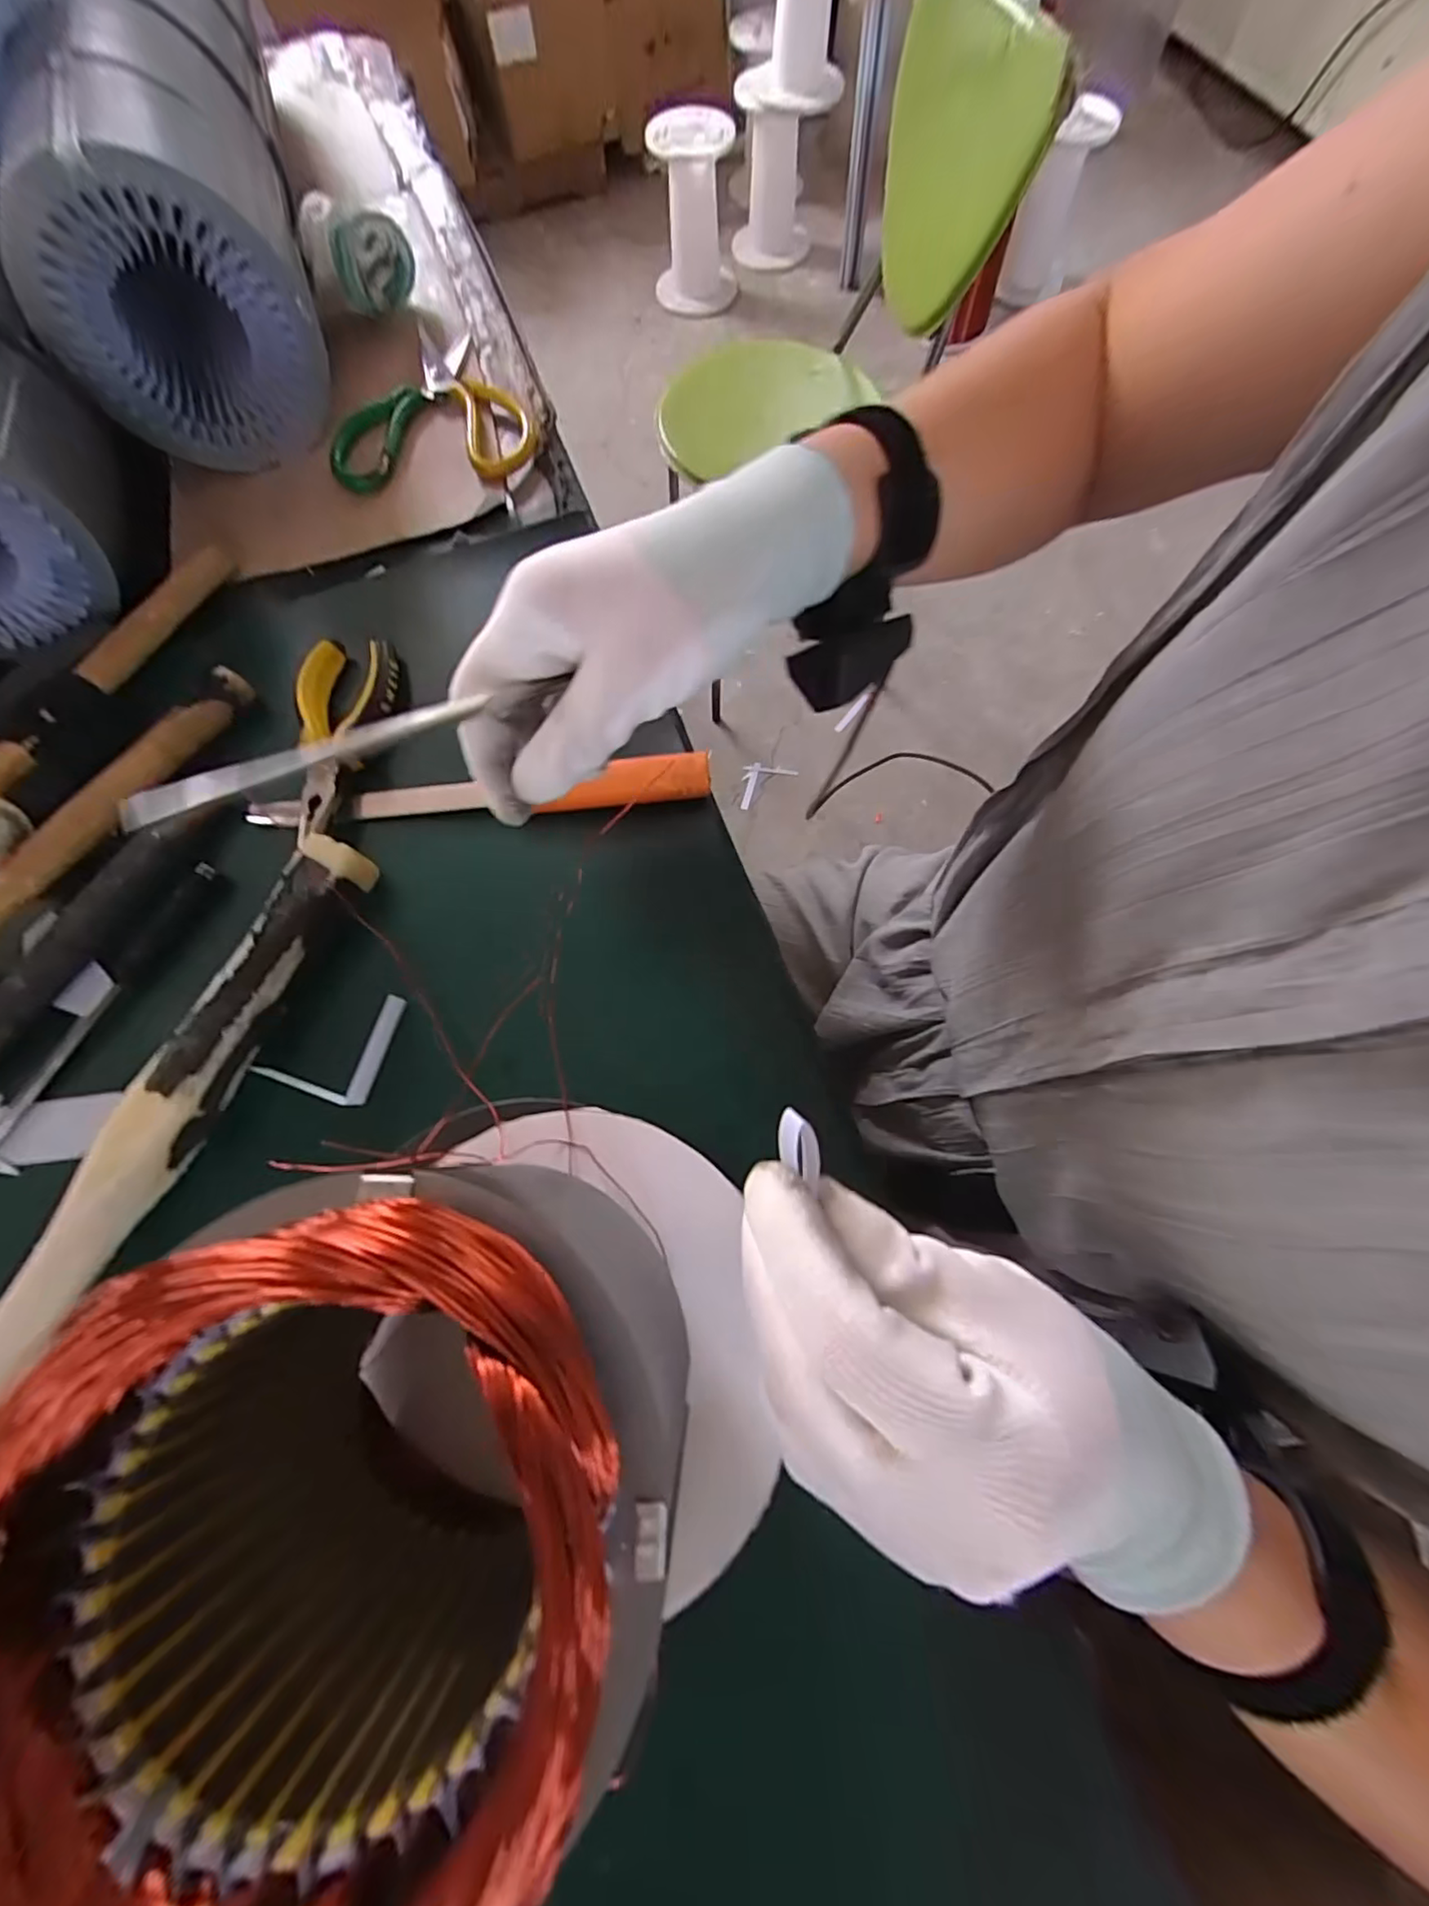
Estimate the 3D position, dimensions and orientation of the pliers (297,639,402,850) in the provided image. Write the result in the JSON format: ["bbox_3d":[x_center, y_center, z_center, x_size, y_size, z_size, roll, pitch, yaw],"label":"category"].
[{"bbox_3d":[-0.213,-0.125,0.360,0.052,0.025,0.142,-7,72,-1],"label":"pliers"}]

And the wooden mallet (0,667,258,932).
[{"bbox_3d":[-0.370,-0.067,0.346,0.055,0.040,0.259,29,75,10],"label":"wooden mallet"}]

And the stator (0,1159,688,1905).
[{"bbox_3d":[-0.082,0.140,0.181,0.135,0.138,0.135,0,72,1],"label":"stator"}]

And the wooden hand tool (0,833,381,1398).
[{"bbox_3d":[-0.267,0.087,0.295,0.030,0.037,0.322,24,74,9],"label":"wooden hand tool"}]

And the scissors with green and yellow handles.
[{"bbox_3d":[-0.208,-0.422,0.470,0.144,0.021,0.175,-3,72,1],"label":"scissors with green and yellow handles"}]

